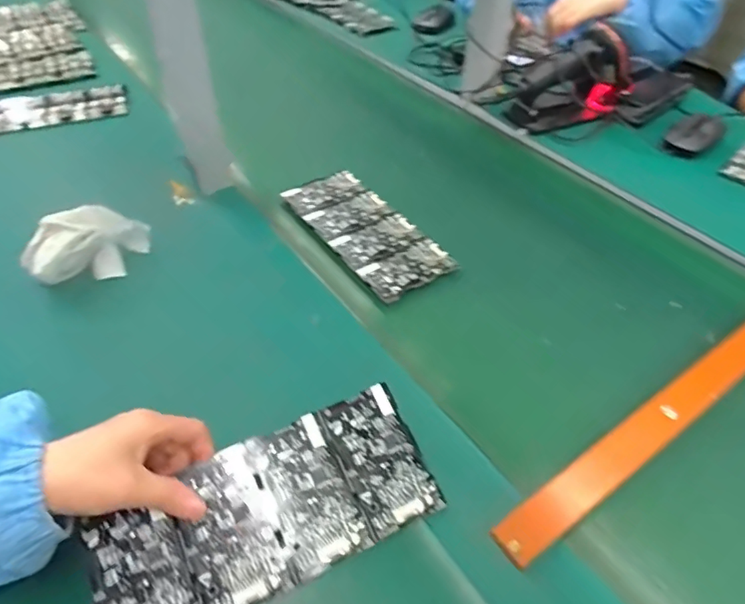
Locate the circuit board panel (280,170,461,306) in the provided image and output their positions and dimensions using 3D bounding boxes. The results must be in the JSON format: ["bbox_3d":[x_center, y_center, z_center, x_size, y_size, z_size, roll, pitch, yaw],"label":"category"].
[{"bbox_3d":[-0.010,-0.085,0.605,0.099,0.007,0.221,-27,52,-24],"label":"circuit board panel"}]

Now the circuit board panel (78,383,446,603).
[{"bbox_3d":[-0.069,0.141,0.354,0.220,0.006,0.097,-21,67,-18],"label":"circuit board panel"}]

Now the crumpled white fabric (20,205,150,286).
[{"bbox_3d":[-0.294,-0.063,0.546,0.110,0.047,0.087,-12,47,-12],"label":"crumpled white fabric"}]

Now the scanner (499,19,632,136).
[{"bbox_3d":[0.289,-0.321,0.761,0.188,0.112,0.067,-16,47,-15],"label":"scanner"}]

